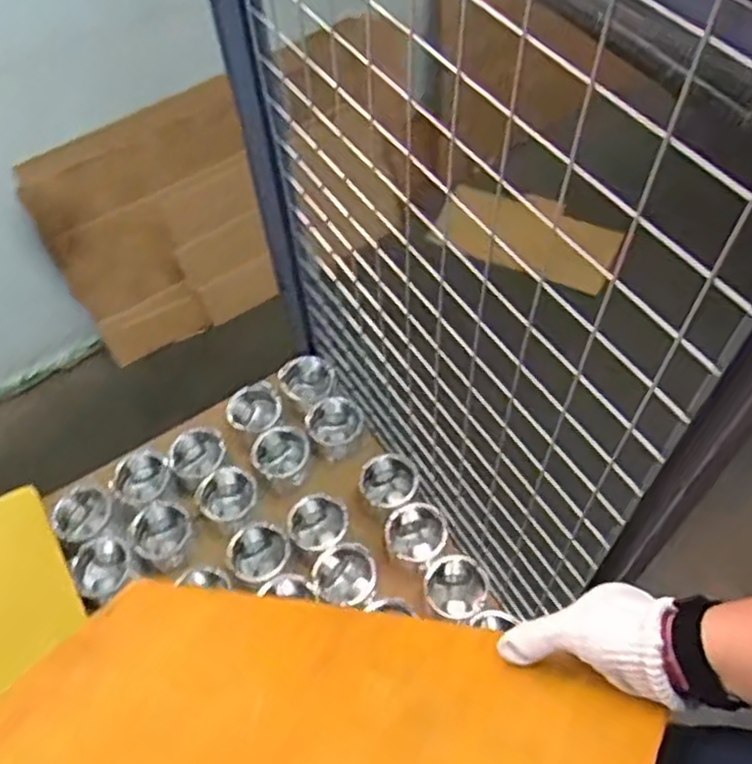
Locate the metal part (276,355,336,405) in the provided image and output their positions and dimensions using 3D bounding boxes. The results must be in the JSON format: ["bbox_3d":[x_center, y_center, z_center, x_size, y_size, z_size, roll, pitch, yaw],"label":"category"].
[{"bbox_3d":[-0.123,-0.004,1.289,0.076,0.069,0.087,25,61,17],"label":"metal part"}]

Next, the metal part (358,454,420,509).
[{"bbox_3d":[0.020,0.161,1.181,0.087,0.058,0.091,34,64,21],"label":"metal part"}]

